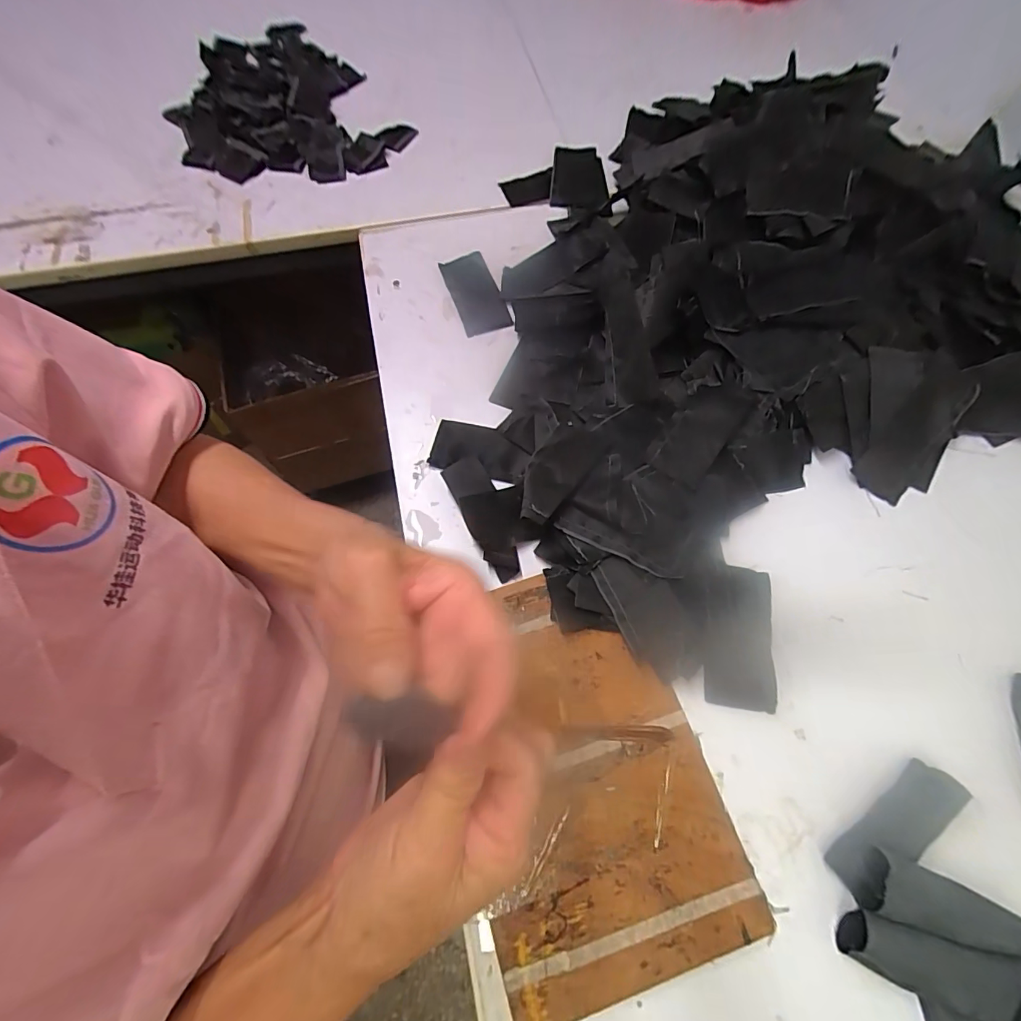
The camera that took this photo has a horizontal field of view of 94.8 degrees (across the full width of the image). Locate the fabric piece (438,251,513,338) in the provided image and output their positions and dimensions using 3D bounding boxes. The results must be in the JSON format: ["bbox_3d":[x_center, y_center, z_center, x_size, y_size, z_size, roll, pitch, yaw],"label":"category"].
[{"bbox_3d":[-0.041,-0.250,0.546,0.054,0.009,0.118,-19,69,-6],"label":"fabric piece"}]

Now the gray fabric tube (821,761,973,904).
[{"bbox_3d":[0.266,0.220,0.325,0.107,0.027,0.027,-33,71,-13],"label":"gray fabric tube"}]

